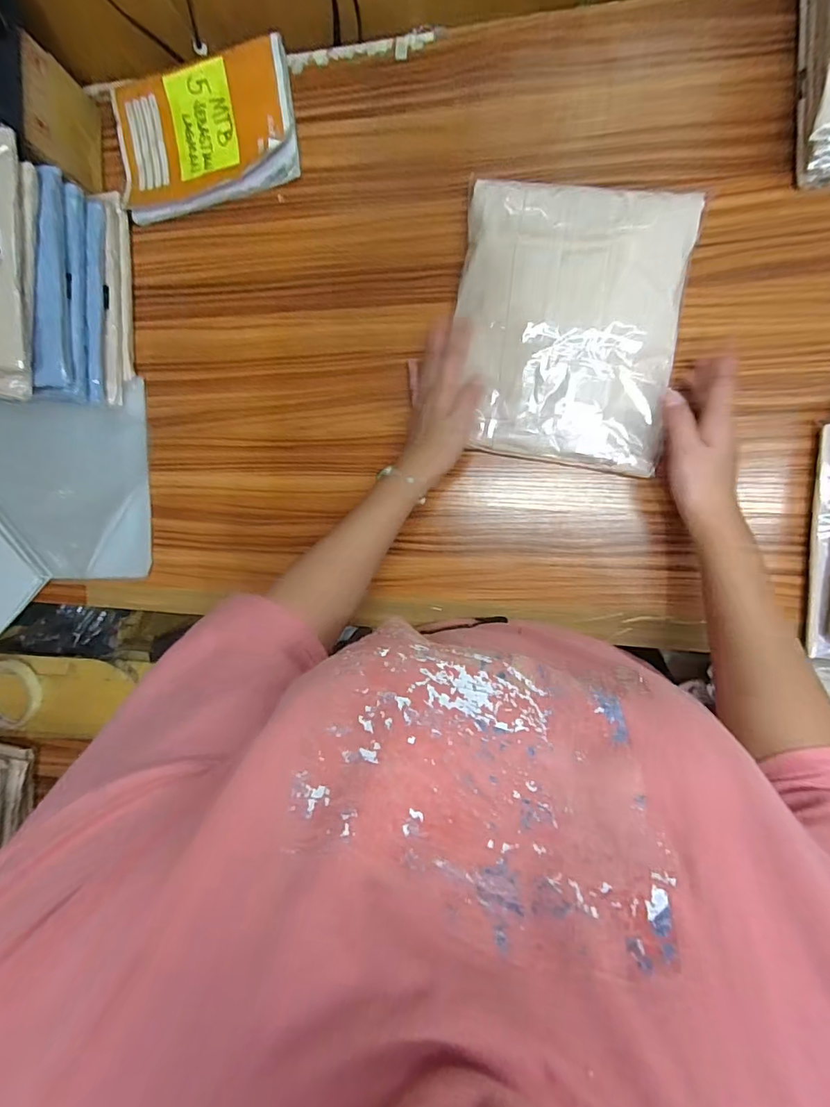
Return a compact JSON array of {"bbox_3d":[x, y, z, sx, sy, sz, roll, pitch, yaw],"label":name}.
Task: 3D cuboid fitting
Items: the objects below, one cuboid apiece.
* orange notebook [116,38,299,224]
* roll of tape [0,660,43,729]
[{"bbox_3d":[-0.228,-0.455,0.532,0.200,0.025,0.140,-6,89,10],"label":"orange notebook"},{"bbox_3d":[-0.502,0.179,0.614,0.087,0.011,0.086,1,91,10],"label":"roll of tape"}]

